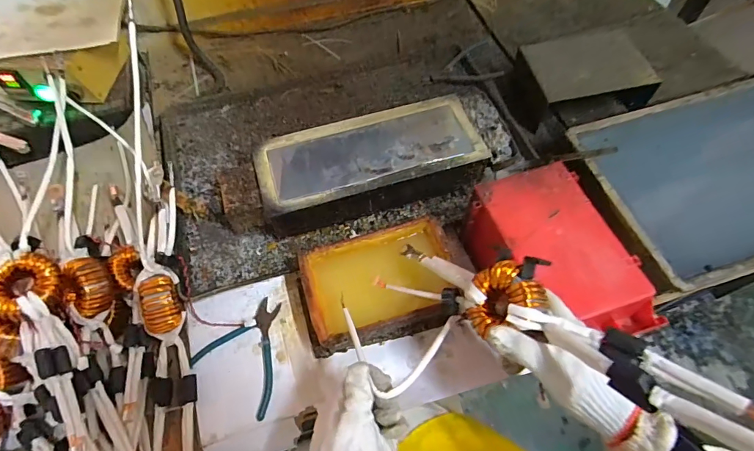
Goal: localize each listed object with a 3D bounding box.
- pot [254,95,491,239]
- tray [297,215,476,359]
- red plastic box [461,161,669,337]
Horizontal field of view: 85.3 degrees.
[{"bbox_3d":[-0.009,-0.092,0.658,0.343,0.100,0.161,-17,63,-10],"label":"pot"},{"bbox_3d":[0.002,0.081,0.558,0.205,0.074,0.142,-11,62,-7],"label":"tray"},{"bbox_3d":[0.226,0.042,0.524,0.156,0.089,0.232,-15,63,-9],"label":"red plastic box"}]

